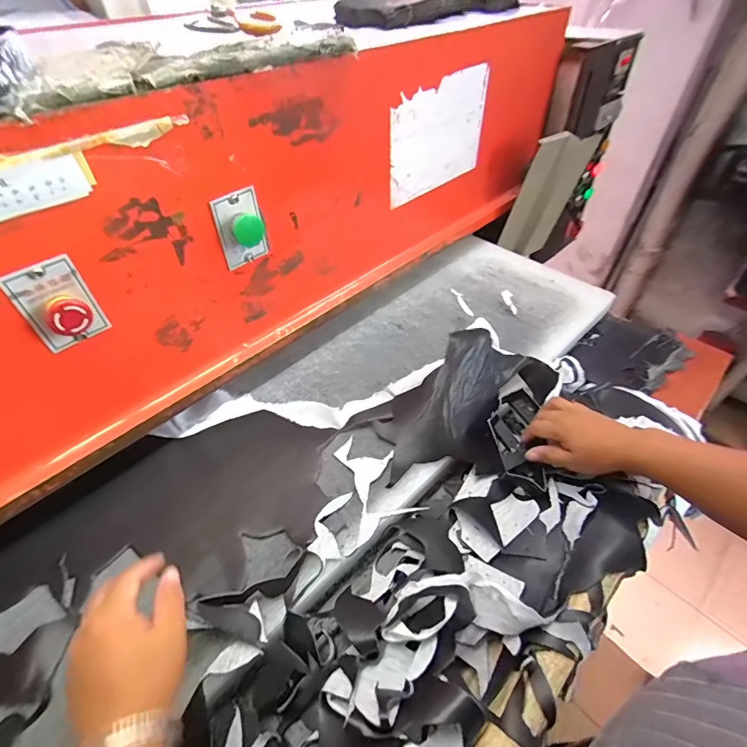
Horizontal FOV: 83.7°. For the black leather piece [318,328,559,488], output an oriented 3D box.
[{"bbox_3d":[0.129,0.042,0.587,0.292,0.074,0.165,-27,55,-23],"label":"black leather piece"}]

